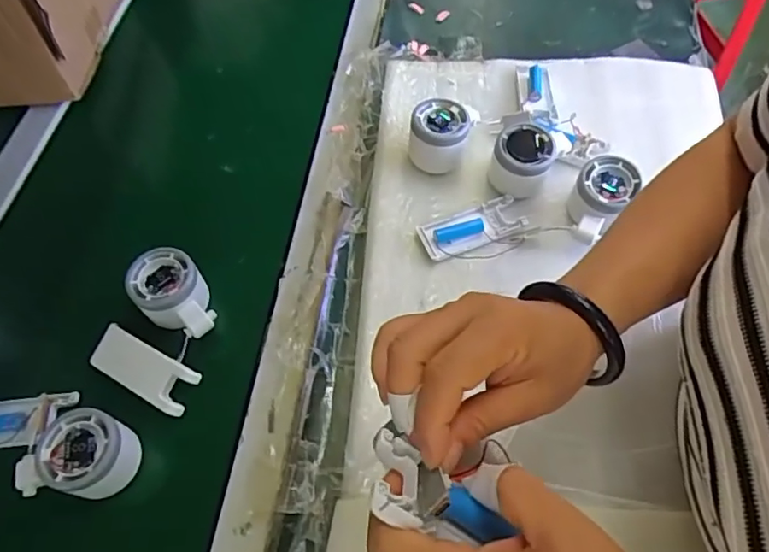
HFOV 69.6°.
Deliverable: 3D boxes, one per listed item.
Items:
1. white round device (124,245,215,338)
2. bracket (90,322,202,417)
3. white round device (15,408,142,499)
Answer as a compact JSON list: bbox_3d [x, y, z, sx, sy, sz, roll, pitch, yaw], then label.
[{"bbox_3d":[-0.185,0.017,0.485,0.057,0.034,0.082,-34,65,-18],"label":"white round device"},{"bbox_3d":[-0.207,0.079,0.473,0.102,0.009,0.040,25,78,19],"label":"bracket"},{"bbox_3d":[-0.238,0.137,0.427,0.084,0.046,0.060,3,59,2],"label":"white round device"}]

